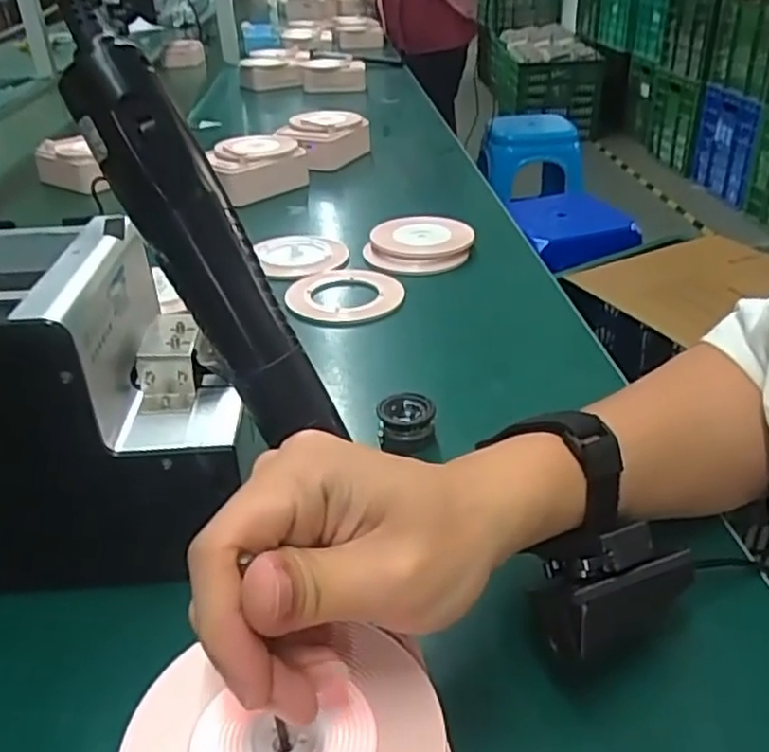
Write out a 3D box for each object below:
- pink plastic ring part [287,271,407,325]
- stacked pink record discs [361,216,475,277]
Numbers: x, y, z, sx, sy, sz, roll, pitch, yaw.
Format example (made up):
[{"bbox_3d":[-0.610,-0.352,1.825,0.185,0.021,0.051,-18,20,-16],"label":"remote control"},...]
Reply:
[{"bbox_3d":[-0.035,-0.072,0.630,0.102,0.008,0.097,0,33,6],"label":"pink plastic ring part"},{"bbox_3d":[0.035,-0.131,0.710,0.101,0.019,0.107,-3,33,2],"label":"stacked pink record discs"}]

